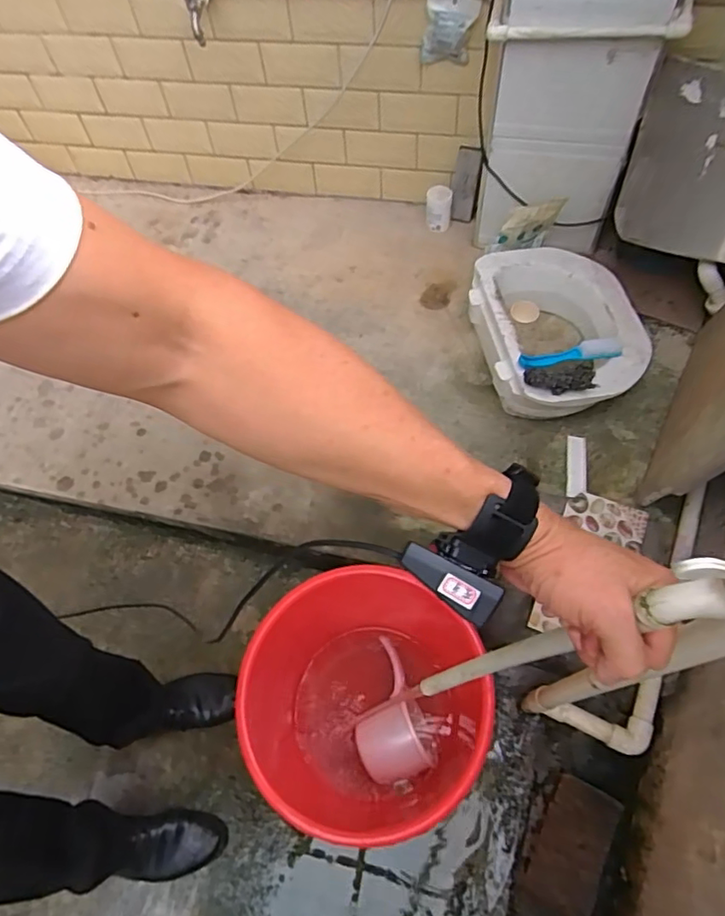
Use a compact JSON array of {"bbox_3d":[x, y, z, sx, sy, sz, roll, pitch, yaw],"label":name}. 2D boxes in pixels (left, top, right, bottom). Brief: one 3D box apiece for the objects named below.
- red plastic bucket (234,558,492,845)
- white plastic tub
[{"bbox_3d":[0.006,0.411,0.963,0.363,0.386,0.355,-1,61,1],"label":"red plastic bucket"},{"bbox_3d":[0.457,-0.294,1.332,0.384,0.159,0.454,-1,61,1],"label":"white plastic tub"}]

